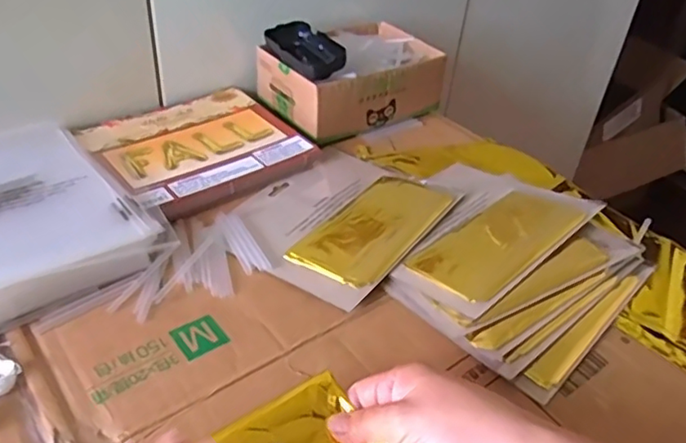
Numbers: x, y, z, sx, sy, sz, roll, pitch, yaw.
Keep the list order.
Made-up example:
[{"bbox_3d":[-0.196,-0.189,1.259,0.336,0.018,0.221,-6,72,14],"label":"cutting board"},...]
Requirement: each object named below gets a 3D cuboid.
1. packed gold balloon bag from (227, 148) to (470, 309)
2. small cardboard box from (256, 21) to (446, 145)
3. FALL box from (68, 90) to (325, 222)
[{"bbox_3d":[-0.002,-0.012,0.555,0.159,0.020,0.191,27,44,24],"label":"packed gold balloon bag"},{"bbox_3d":[0.008,-0.170,0.705,0.184,0.080,0.135,-20,45,-28],"label":"small cardboard box"},{"bbox_3d":[-0.145,-0.080,0.620,0.193,0.020,0.172,-25,48,-32],"label":"FALL box"}]

